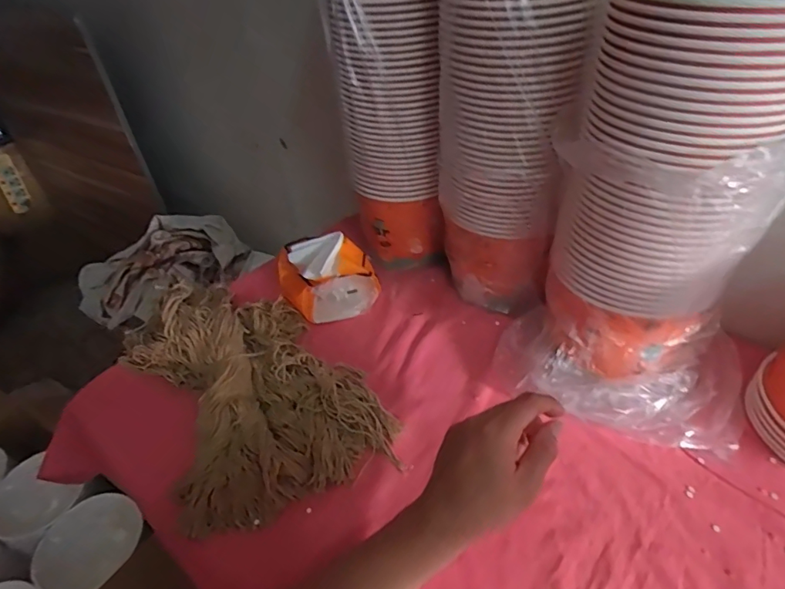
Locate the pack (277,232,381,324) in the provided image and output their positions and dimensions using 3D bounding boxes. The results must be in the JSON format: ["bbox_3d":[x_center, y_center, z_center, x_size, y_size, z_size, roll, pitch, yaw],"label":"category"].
[{"bbox_3d":[-0.096,-0.033,0.696,0.120,0.078,0.132,-21,42,-16],"label":"pack"}]

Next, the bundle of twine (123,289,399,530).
[{"bbox_3d":[-0.179,0.095,0.587,0.218,0.058,0.349,-28,46,-22],"label":"bundle of twine"}]

